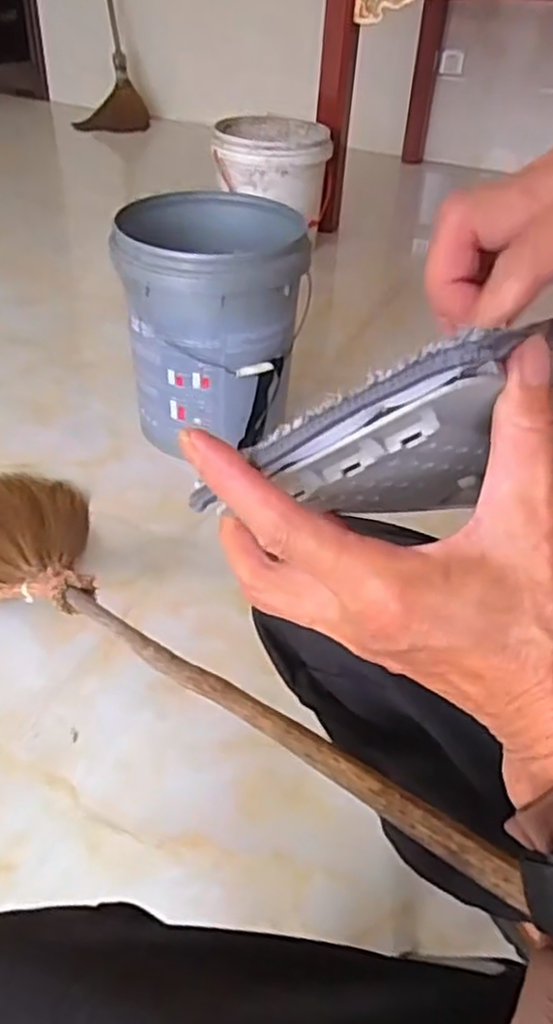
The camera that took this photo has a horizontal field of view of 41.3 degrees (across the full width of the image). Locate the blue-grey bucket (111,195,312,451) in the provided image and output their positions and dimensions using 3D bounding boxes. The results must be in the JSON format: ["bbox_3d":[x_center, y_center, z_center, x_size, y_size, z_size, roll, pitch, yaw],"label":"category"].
[{"bbox_3d":[-0.106,-0.315,1.237,0.276,0.336,0.268,2,41,-2],"label":"blue-grey bucket"}]

